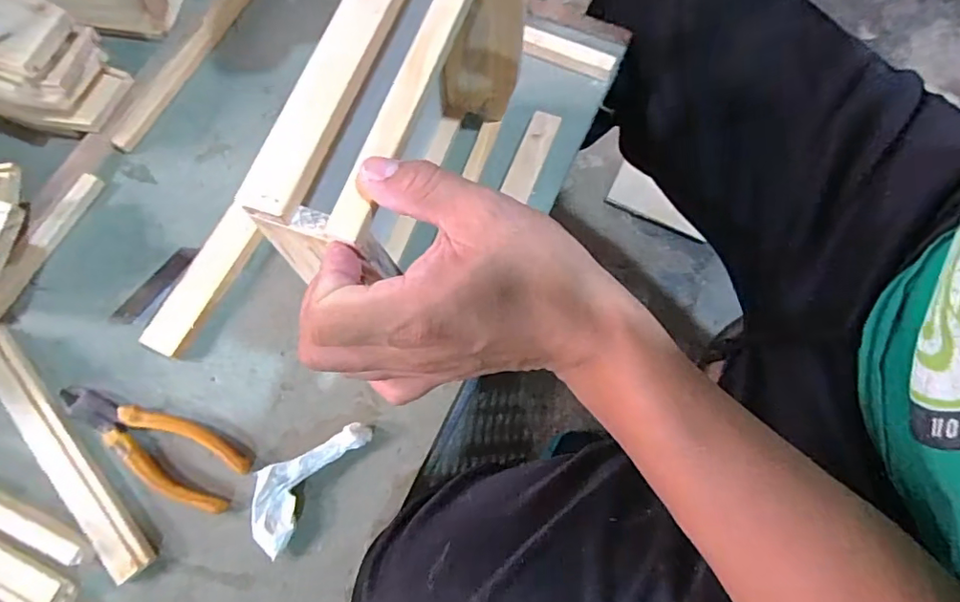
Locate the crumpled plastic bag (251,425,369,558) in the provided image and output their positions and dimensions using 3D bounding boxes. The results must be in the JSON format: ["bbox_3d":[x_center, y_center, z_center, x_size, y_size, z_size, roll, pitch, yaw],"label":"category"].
[{"bbox_3d":[-0.128,0.125,0.393,0.044,0.020,0.104,37,75,10],"label":"crumpled plastic bag"}]

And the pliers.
[{"bbox_3d":[-0.246,0.104,0.403,0.151,0.016,0.050,24,73,7],"label":"pliers"}]

